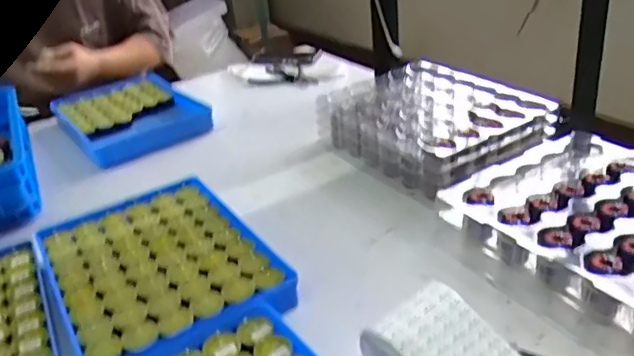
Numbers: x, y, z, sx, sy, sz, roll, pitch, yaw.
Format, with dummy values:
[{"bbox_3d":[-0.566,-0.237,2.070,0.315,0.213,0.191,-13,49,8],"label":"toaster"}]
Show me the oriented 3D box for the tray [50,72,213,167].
[{"bbox_3d":[-0.373,-0.126,1.165,0.239,0.042,0.321,-23,32,-28],"label":"tray"}]

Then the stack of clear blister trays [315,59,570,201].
[{"bbox_3d":[0.178,-0.087,0.919,0.247,0.076,0.302,-22,31,-26],"label":"stack of clear blister trays"}]

